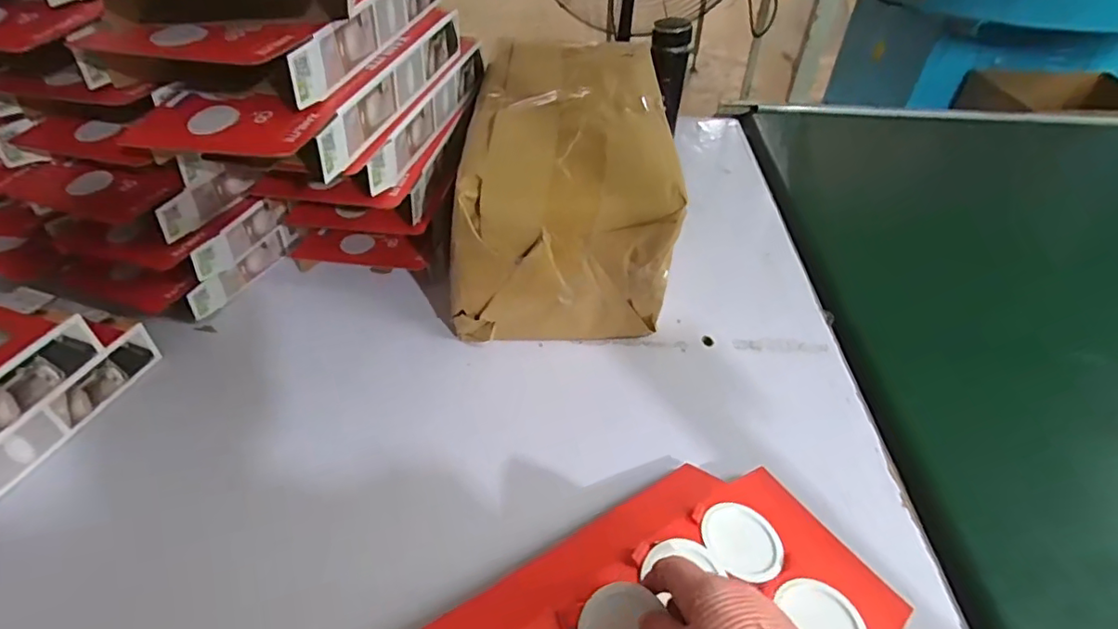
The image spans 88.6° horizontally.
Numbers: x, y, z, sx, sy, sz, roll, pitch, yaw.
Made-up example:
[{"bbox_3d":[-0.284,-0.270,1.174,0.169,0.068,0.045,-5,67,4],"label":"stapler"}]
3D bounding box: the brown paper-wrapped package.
[{"bbox_3d":[0.011,-0.182,0.783,0.246,0.215,0.423,3,44,0],"label":"brown paper-wrapped package"}]

